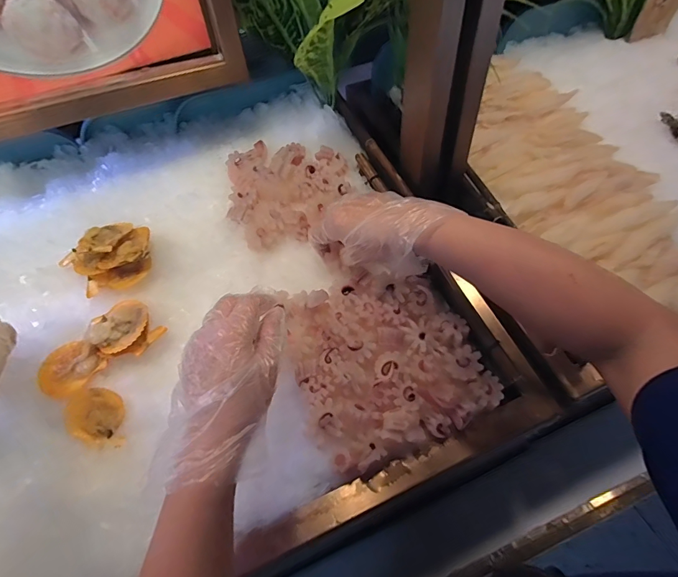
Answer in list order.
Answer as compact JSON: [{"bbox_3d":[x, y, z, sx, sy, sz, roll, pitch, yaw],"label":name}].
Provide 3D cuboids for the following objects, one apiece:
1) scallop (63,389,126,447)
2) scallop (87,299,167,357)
[{"bbox_3d":[-0.246,0.129,0.392,0.066,0.020,0.049,13,55,13],"label":"scallop"},{"bbox_3d":[-0.234,0.043,0.420,0.065,0.019,0.061,-2,53,2],"label":"scallop"}]

